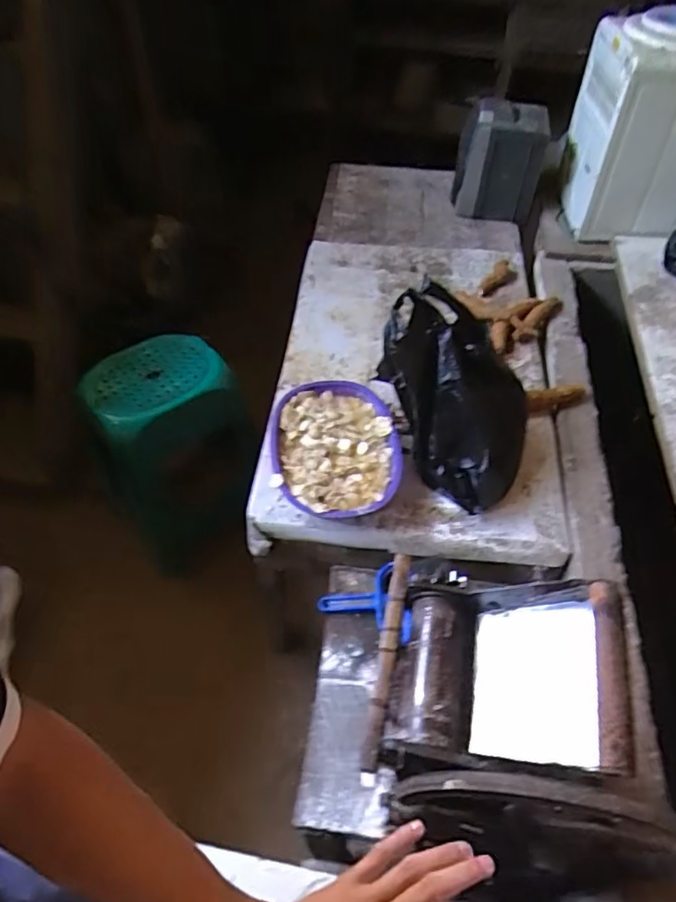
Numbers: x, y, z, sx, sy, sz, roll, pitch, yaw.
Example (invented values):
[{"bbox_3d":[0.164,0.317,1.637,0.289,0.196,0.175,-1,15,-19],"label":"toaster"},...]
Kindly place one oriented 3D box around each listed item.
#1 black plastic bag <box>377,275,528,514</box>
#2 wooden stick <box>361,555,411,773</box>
[{"bbox_3d":[0.184,-0.088,1.006,0.191,0.243,0.287,-13,51,-13],"label":"black plastic bag"},{"bbox_3d":[0.053,0.210,0.631,0.018,0.013,0.229,10,49,6],"label":"wooden stick"}]

